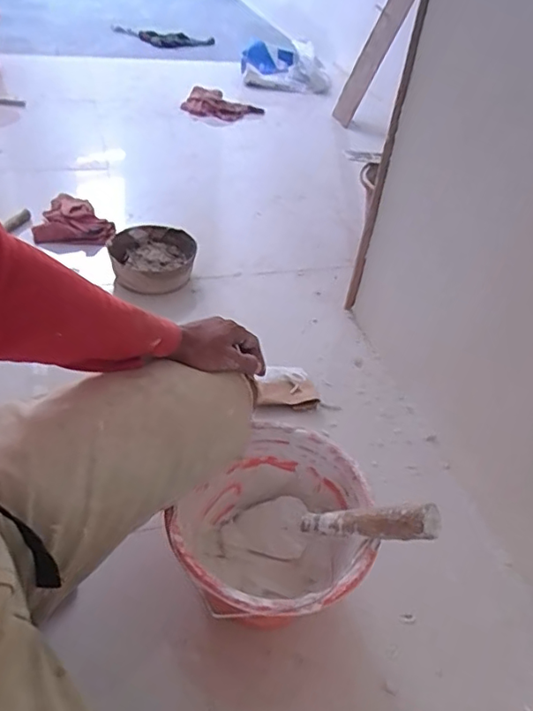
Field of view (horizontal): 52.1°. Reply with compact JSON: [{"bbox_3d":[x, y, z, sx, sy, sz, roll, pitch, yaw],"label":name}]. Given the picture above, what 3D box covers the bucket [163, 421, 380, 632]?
[{"bbox_3d":[0.012,0.239,0.682,0.223,0.180,0.239,4,41,-4],"label":"bucket"}]

